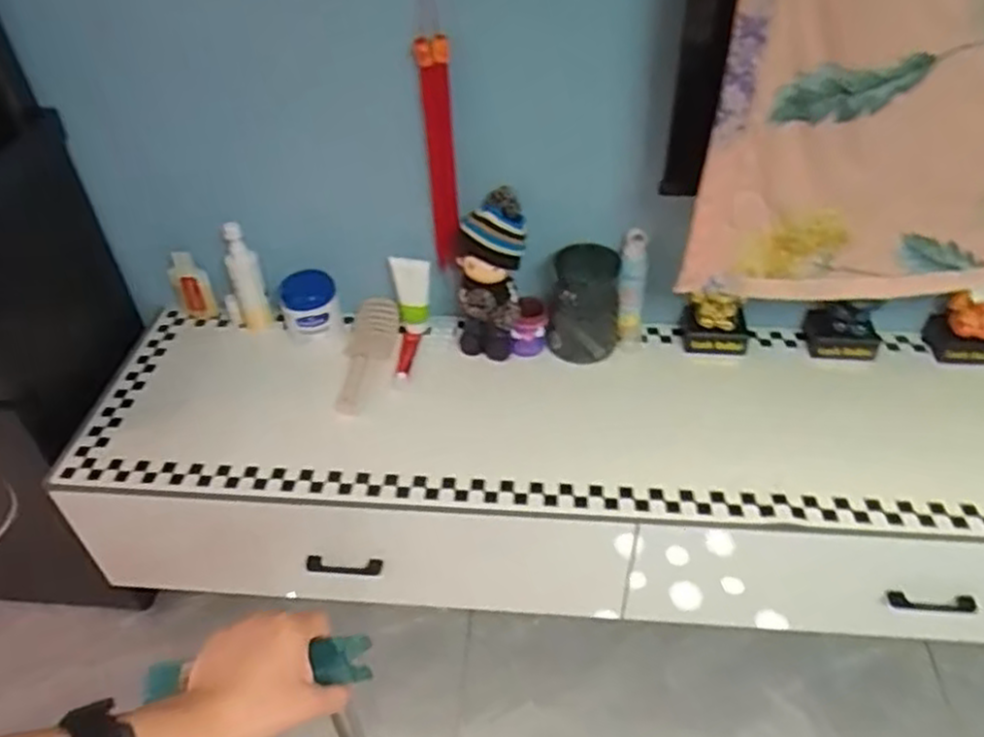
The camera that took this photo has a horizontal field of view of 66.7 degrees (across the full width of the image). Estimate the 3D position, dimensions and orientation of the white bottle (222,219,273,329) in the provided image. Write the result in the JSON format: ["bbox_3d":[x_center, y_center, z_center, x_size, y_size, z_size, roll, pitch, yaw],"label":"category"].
[{"bbox_3d":[-0.398,-0.147,1.208,0.045,0.186,0.052,-24,48,-20],"label":"white bottle"}]

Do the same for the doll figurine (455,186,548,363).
[{"bbox_3d":[0.007,-0.138,1.148,0.123,0.246,0.100,-13,45,-11],"label":"doll figurine"}]

